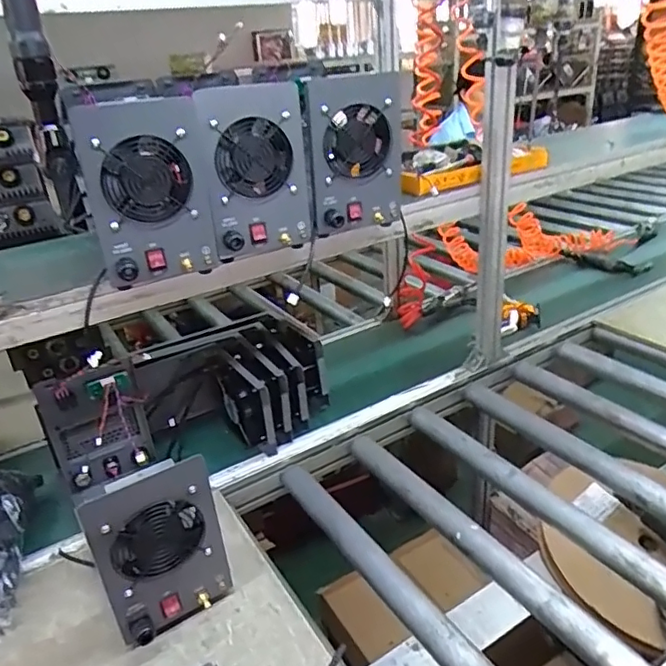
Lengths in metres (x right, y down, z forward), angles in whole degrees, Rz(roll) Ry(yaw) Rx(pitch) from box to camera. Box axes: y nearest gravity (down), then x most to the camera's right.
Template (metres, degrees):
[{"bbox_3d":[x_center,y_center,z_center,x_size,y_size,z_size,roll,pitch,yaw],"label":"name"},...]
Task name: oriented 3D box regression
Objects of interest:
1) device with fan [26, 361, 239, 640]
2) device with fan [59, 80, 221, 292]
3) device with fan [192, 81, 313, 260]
[{"bbox_3d":[-0.312,0.212,0.857,0.149,0.236,0.397,-20,30,-28],"label":"device with fan"},{"bbox_3d":[-0.269,-0.203,0.810,0.172,0.232,0.141,-13,27,-16],"label":"device with fan"},{"bbox_3d":[-0.121,-0.237,0.843,0.153,0.218,0.085,-12,27,-14],"label":"device with fan"}]

